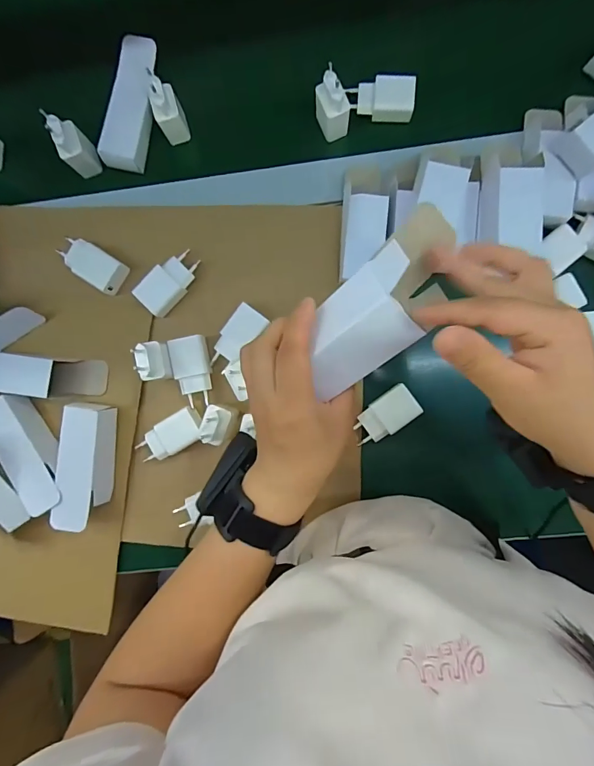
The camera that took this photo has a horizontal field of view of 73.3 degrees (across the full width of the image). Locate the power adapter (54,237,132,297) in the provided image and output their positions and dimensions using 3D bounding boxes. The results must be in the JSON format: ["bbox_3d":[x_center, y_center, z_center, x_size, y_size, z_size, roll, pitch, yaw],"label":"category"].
[{"bbox_3d":[-0.234,-0.135,0.457,0.072,0.021,0.039,32,92,3],"label":"power adapter"}]

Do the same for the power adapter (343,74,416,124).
[{"bbox_3d":[0.095,-0.323,0.452,0.074,0.019,0.042,8,90,3],"label":"power adapter"}]

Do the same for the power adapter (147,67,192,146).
[{"bbox_3d":[-0.145,-0.305,0.444,0.031,0.083,0.027,-26,88,3],"label":"power adapter"}]

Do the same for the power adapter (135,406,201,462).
[{"bbox_3d":[-0.144,0.062,0.448,0.080,0.021,0.038,-32,88,3],"label":"power adapter"}]

